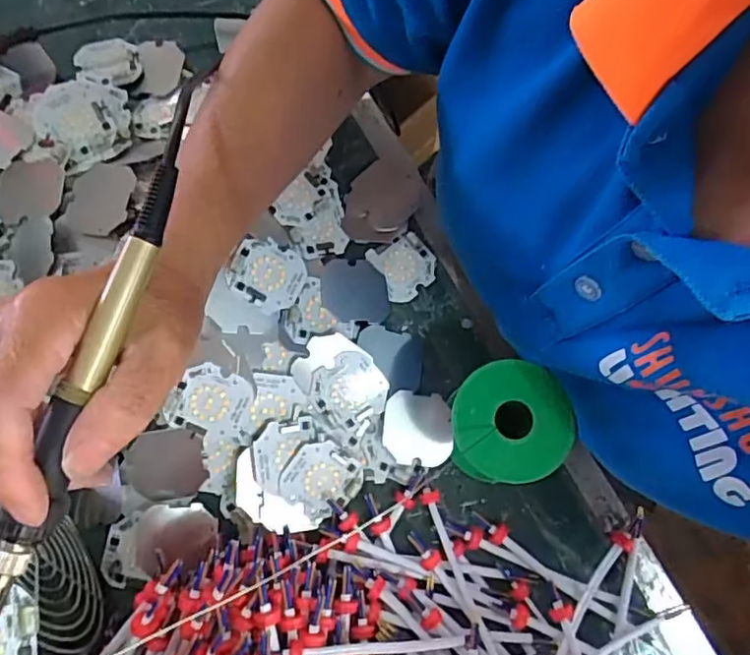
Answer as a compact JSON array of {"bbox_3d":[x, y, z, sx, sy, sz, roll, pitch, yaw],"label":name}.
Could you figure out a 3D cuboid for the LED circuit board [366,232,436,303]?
[{"bbox_3d":[0.022,-0.044,0.433,0.040,0.005,0.043,-28,79,-9],"label":"LED circuit board"}]

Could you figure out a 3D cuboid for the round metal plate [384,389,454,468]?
[{"bbox_3d":[0.029,0.068,0.404,0.045,0.004,0.048,4,94,4],"label":"round metal plate"}]

